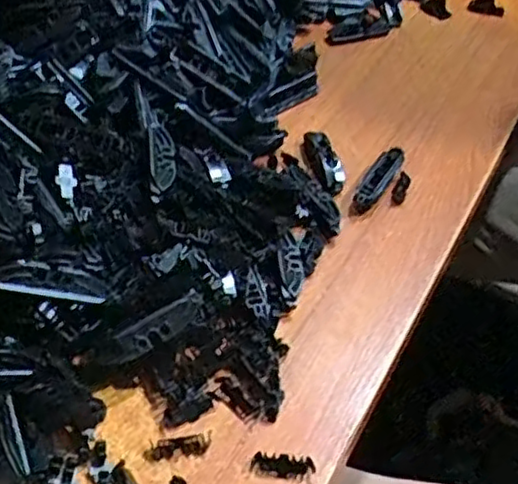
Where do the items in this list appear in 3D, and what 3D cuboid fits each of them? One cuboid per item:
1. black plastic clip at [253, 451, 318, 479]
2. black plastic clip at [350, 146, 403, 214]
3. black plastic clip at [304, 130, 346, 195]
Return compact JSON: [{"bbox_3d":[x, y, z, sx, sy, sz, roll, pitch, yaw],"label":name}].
[{"bbox_3d":[0.014,0.125,0.391,0.035,0.008,0.012,4,44,1],"label":"black plastic clip"},{"bbox_3d":[0.098,-0.052,0.567,0.018,0.014,0.084,23,48,19],"label":"black plastic clip"},{"bbox_3d":[0.053,-0.071,0.583,0.020,0.019,0.080,-10,46,-13],"label":"black plastic clip"}]

